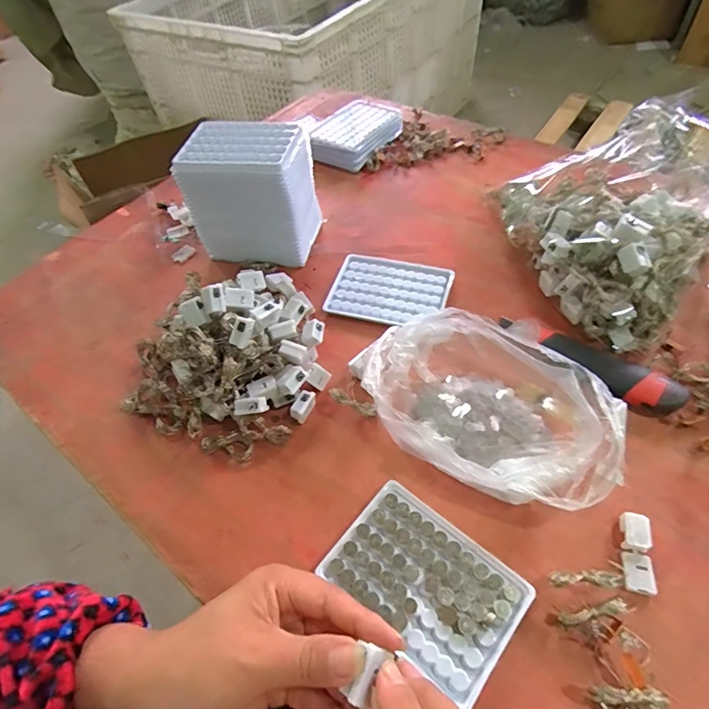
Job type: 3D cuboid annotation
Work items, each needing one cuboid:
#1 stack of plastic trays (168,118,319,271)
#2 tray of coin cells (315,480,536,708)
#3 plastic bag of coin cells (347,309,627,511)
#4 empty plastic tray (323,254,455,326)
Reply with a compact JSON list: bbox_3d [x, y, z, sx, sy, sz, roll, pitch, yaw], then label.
[{"bbox_3d":[-0.119,-0.190,0.540,0.132,0.136,0.095,9,55,12],"label":"stack of plastic trays"},{"bbox_3d":[0.052,0.165,0.330,0.128,0.021,0.090,33,63,25],"label":"tray of coin cells"},{"bbox_3d":[0.109,0.042,0.391,0.219,0.060,0.136,27,61,23],"label":"plastic bag of coin cells"},{"bbox_3d":[0.041,-0.075,0.515,0.129,0.008,0.096,13,56,14],"label":"empty plastic tray"}]

